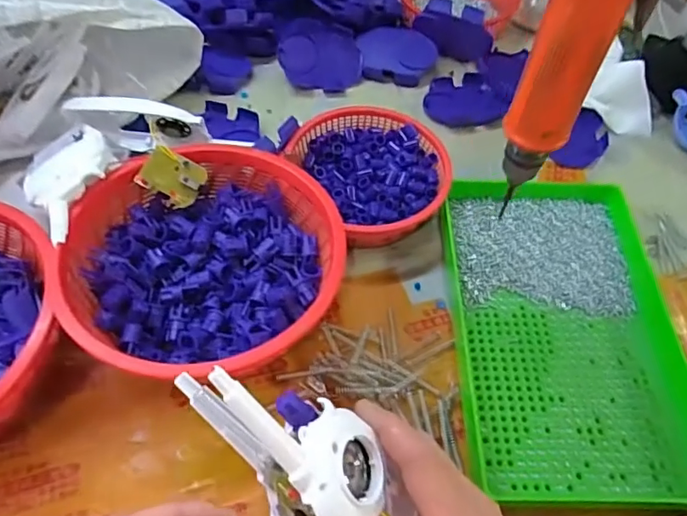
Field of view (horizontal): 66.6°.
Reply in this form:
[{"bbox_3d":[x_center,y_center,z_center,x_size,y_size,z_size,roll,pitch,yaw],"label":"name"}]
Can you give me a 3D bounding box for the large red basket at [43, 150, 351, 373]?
[{"bbox_3d":[-0.092,0.008,0.369,0.178,0.075,0.177,2,56,-3],"label":"large red basket"}]

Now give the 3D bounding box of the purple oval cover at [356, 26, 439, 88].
[{"bbox_3d":[0.058,-0.217,0.555,0.077,0.019,0.072,-1,56,-5],"label":"purple oval cover"}]

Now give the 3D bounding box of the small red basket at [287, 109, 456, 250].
[{"bbox_3d":[0.026,-0.074,0.446,0.113,0.045,0.136,-28,62,-21],"label":"small red basket"}]

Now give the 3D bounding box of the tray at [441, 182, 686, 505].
[{"bbox_3d":[0.156,0.045,0.380,0.149,0.032,0.248,2,56,-3],"label":"tray"}]

